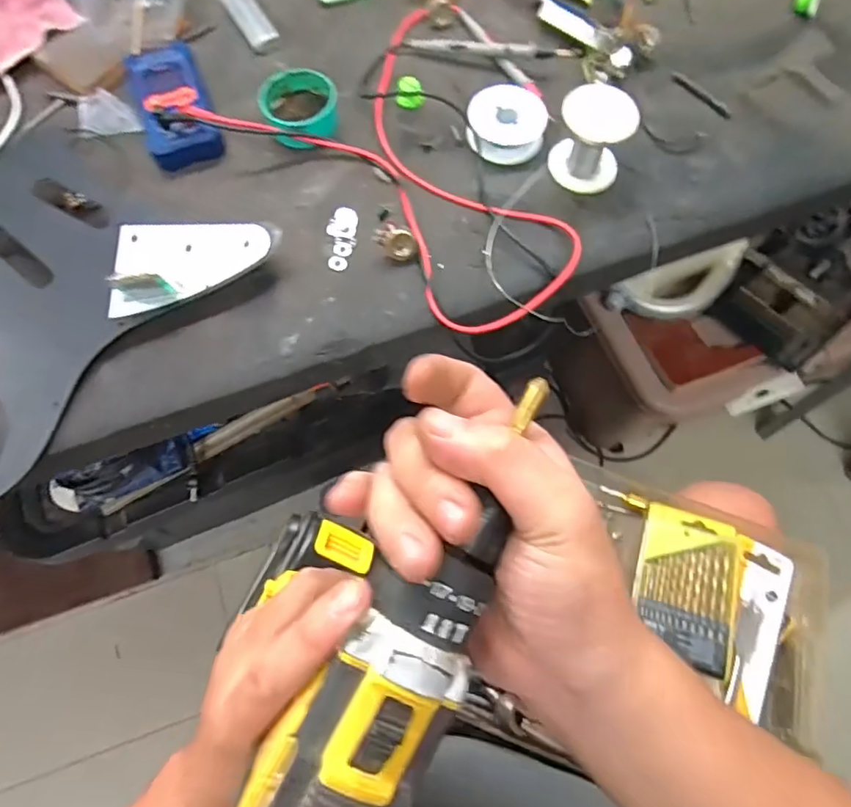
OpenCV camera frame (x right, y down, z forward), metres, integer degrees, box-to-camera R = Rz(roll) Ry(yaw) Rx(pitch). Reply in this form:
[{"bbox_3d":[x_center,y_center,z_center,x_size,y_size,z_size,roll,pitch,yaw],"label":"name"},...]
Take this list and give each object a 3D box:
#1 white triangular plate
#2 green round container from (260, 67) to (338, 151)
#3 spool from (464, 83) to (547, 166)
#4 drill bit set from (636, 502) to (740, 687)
[{"bbox_3d":[-0.172,-0.101,0.404,0.112,0.007,0.066,-3,84,0],"label":"white triangular plate"},{"bbox_3d":[-0.104,-0.248,0.458,0.060,0.026,0.058,0,71,0],"label":"green round container"},{"bbox_3d":[0.068,-0.235,0.459,0.063,0.019,0.064,0,71,0],"label":"spool"},{"bbox_3d":[0.218,0.147,0.453,0.076,0.010,0.129,15,56,11],"label":"drill bit set"}]

